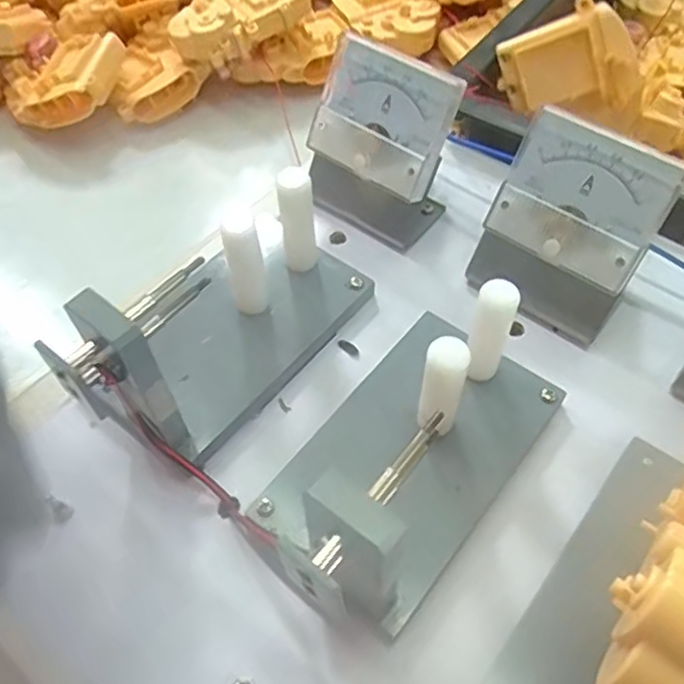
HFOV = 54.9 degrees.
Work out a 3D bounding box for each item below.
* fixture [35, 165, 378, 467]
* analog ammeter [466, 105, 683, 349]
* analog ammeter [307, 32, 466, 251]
[{"bbox_3d":[-0.050,-0.018,0.262,0.065,0.082,0.128,36,64,22],"label":"fixture"},{"bbox_3d":[0.095,-0.046,0.280,0.064,0.078,0.038,30,61,20],"label":"analog ammeter"},{"bbox_3d":[0.016,-0.089,0.315,0.066,0.081,0.042,37,64,23],"label":"analog ammeter"}]

